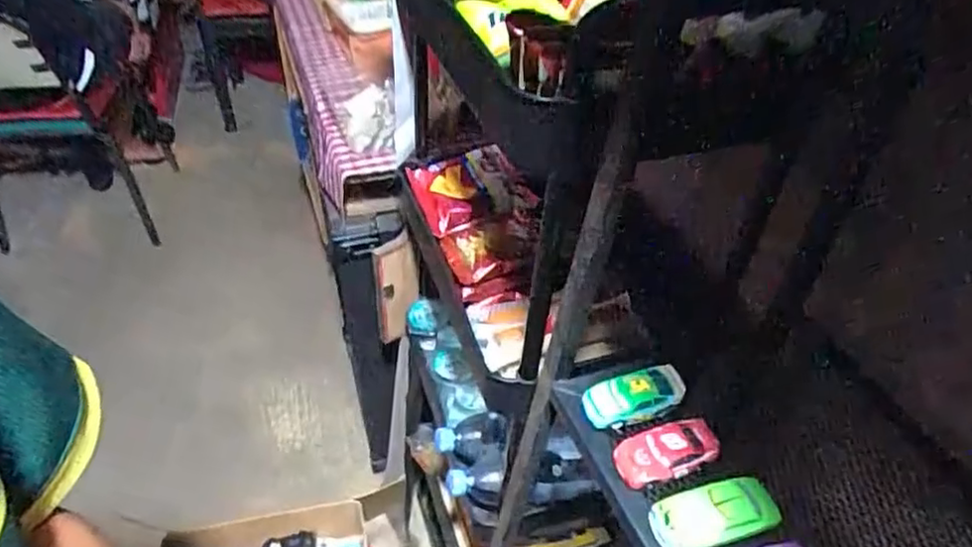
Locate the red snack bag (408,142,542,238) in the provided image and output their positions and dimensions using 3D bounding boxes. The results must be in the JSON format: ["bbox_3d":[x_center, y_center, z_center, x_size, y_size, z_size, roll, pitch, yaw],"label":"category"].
[{"bbox_3d":[-0.018,-0.109,0.821,0.132,0.044,0.117,-11,45,-16],"label":"red snack bag"}]

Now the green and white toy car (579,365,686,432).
[{"bbox_3d":[0.112,0.093,0.491,0.074,0.025,0.032,-10,44,-14],"label":"green and white toy car"}]

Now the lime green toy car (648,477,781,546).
[{"bbox_3d":[0.152,0.158,0.425,0.086,0.023,0.036,-12,45,-16],"label":"lime green toy car"}]

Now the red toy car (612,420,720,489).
[{"bbox_3d":[0.129,0.127,0.460,0.075,0.020,0.036,-8,44,-12],"label":"red toy car"}]

